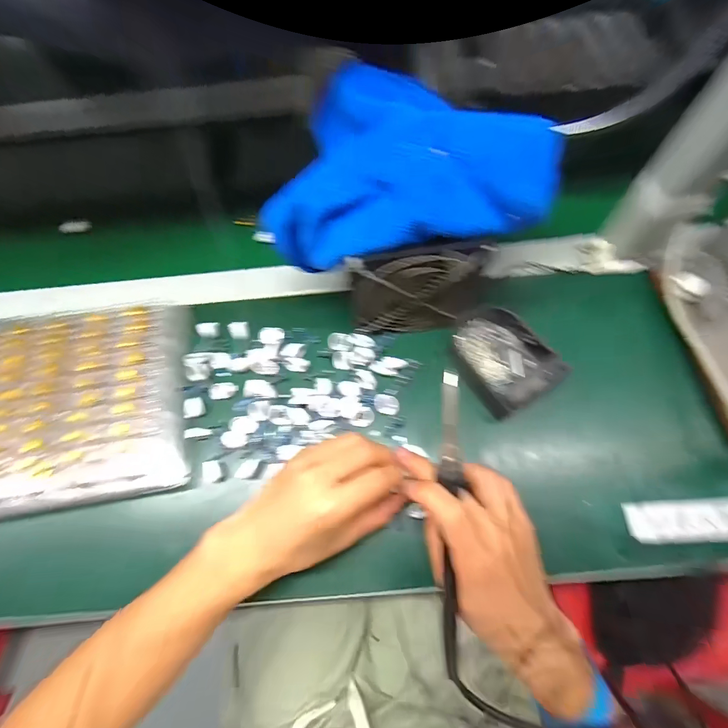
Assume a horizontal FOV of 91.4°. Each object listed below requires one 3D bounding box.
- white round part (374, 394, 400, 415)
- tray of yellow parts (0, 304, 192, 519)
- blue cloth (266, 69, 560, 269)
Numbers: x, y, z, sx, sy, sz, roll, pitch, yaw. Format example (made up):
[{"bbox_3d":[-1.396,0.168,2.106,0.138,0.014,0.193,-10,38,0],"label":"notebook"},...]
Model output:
[{"bbox_3d":[0.022,0.039,0.344,0.024,0.007,0.018,10,67,7],"label":"white round part"},{"bbox_3d":[-0.308,0.038,0.345,0.266,0.037,0.194,-9,66,-1],"label":"tray of yellow parts"},{"bbox_3d":[0.031,-0.129,0.271,0.224,0.101,0.085,2,67,3],"label":"blue cloth"}]

